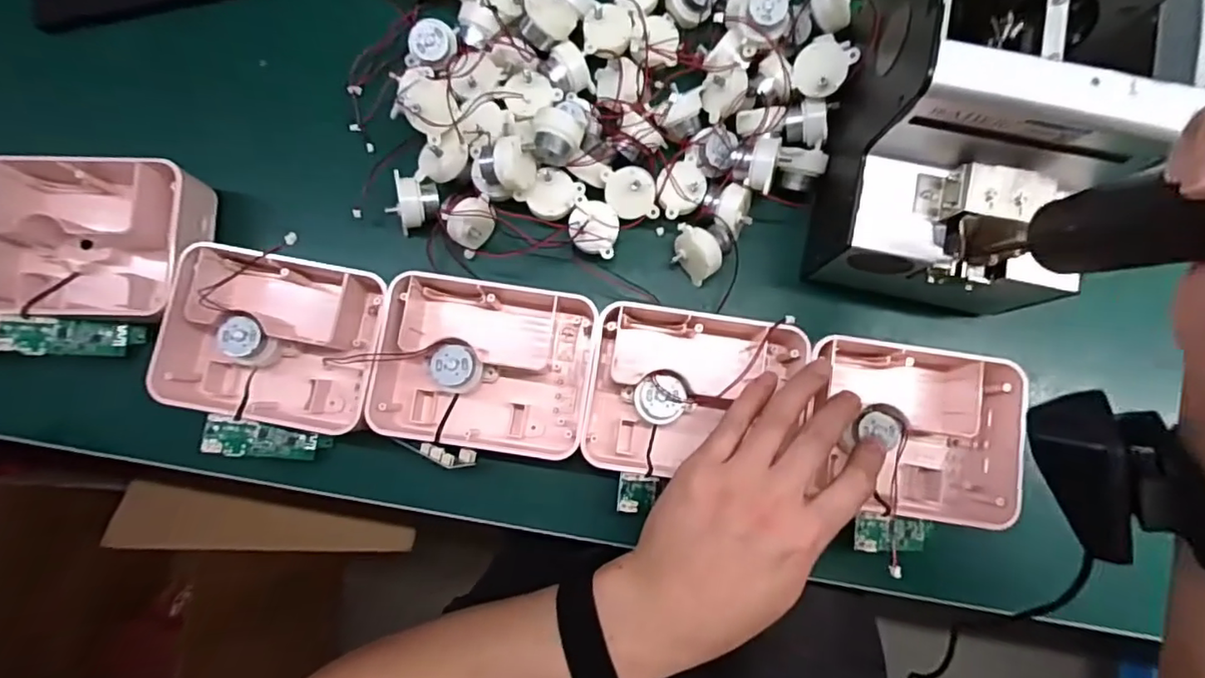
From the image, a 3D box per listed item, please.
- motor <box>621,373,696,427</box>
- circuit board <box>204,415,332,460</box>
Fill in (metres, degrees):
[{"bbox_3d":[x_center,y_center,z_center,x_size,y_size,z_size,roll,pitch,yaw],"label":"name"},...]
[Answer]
[{"bbox_3d":[0.035,0.038,0.365,0.032,0.030,0.034,-40,83,-6],"label":"motor"},{"bbox_3d":[-0.204,0.063,0.368,0.070,0.009,0.022,16,78,-35],"label":"circuit board"}]

